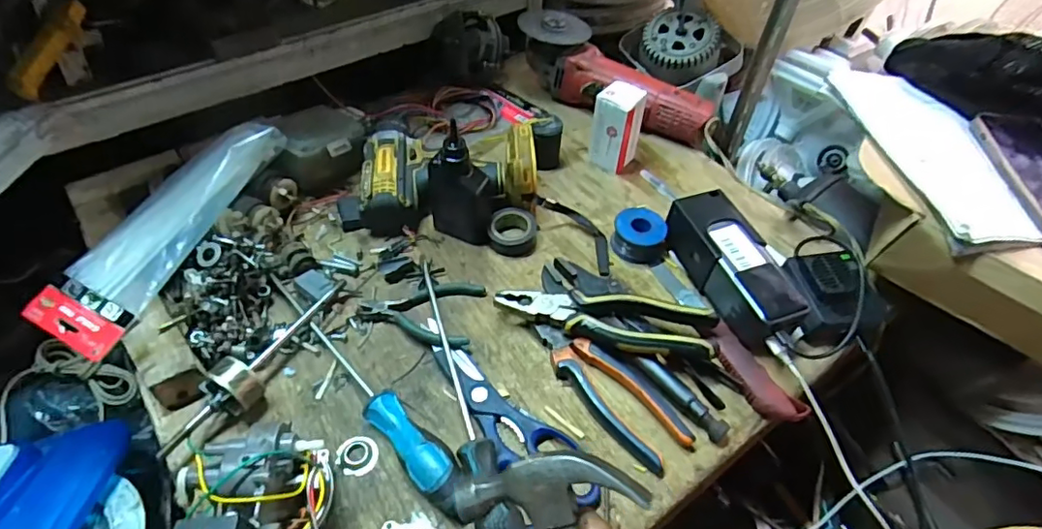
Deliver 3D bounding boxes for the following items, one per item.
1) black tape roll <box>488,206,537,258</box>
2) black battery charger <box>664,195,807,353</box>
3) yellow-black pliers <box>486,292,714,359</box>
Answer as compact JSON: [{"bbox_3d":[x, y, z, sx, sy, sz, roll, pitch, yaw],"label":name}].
[{"bbox_3d":[-0.008,-0.036,0.590,0.050,0.022,0.046,2,49,-3],"label":"black tape roll"},{"bbox_3d":[0.209,0.002,0.542,0.058,0.051,0.157,-14,52,-16],"label":"black battery charger"},{"bbox_3d":[0.075,0.050,0.508,0.192,0.034,0.053,12,49,6],"label":"yellow-black pliers"}]

